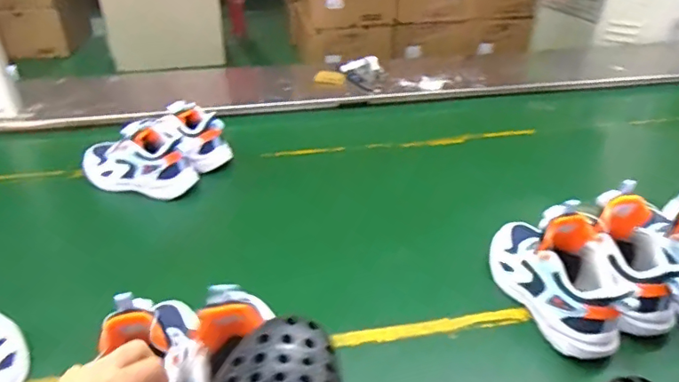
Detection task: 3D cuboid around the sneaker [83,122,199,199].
[{"bbox_3d":[-0.357,-0.059,0.864,0.219,0.105,0.071,12,34,16],"label":"sneaker"}]

